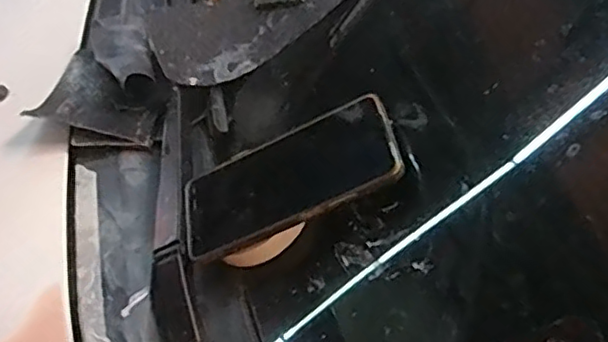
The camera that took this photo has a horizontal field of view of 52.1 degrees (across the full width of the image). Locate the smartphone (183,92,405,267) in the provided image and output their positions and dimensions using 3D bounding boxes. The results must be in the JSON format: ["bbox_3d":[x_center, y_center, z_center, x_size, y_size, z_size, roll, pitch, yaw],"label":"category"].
[{"bbox_3d":[-0.014,0.004,0.446,0.164,0.010,0.083,-25,48,15],"label":"smartphone"}]

